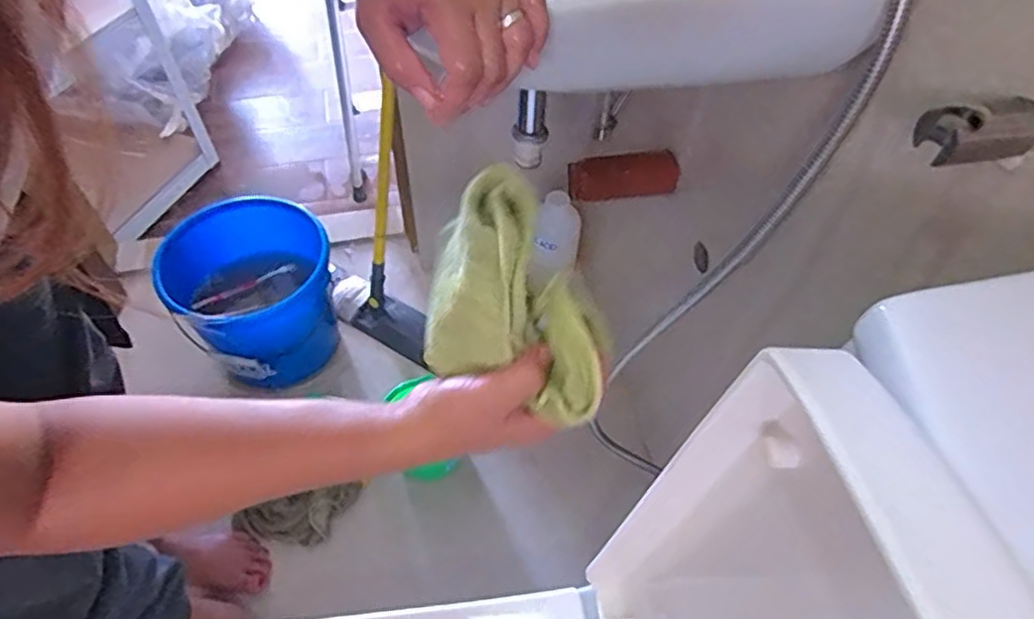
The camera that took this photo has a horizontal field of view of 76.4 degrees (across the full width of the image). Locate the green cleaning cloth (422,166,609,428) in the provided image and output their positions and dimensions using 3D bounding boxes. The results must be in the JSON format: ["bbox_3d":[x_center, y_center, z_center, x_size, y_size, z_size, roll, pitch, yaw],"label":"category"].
[{"bbox_3d":[-0.010,-0.001,0.380,0.084,0.072,0.146,-18,55,-15],"label":"green cleaning cloth"}]

